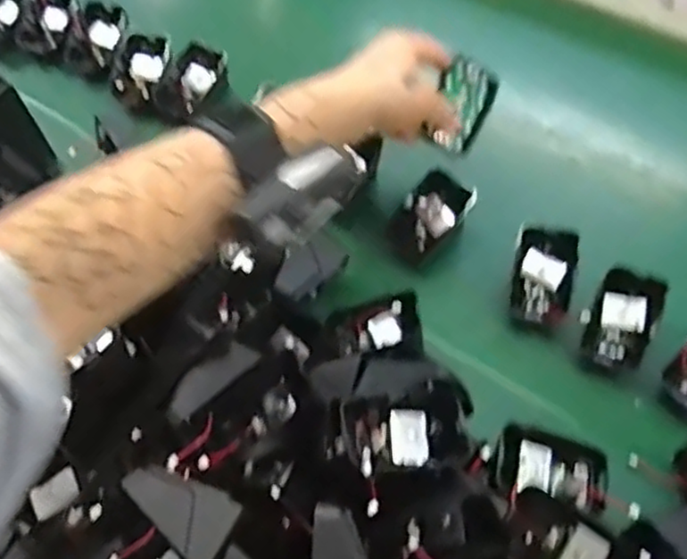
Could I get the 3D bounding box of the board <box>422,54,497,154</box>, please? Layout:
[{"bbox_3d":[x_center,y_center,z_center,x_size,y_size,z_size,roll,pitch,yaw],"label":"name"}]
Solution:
[{"bbox_3d":[0.091,-0.129,0.527,0.038,0.009,0.070,23,84,-13],"label":"board"}]

